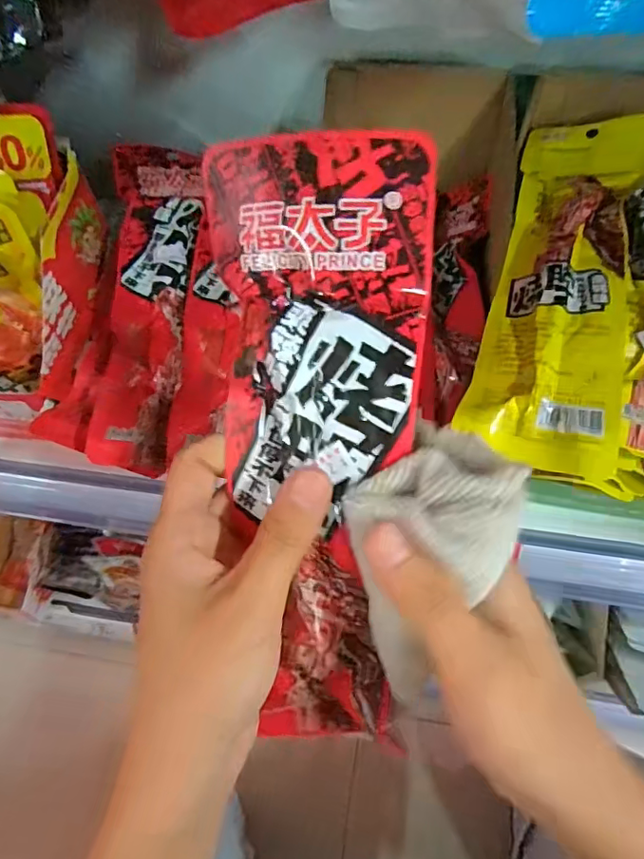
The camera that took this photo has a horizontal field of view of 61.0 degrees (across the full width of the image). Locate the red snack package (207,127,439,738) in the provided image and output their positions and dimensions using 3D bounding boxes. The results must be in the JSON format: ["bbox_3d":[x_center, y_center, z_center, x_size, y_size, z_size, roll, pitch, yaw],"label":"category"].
[{"bbox_3d":[-0.002,0.024,0.206,0.070,0.240,0.028,3,17,6],"label":"red snack package"}]

